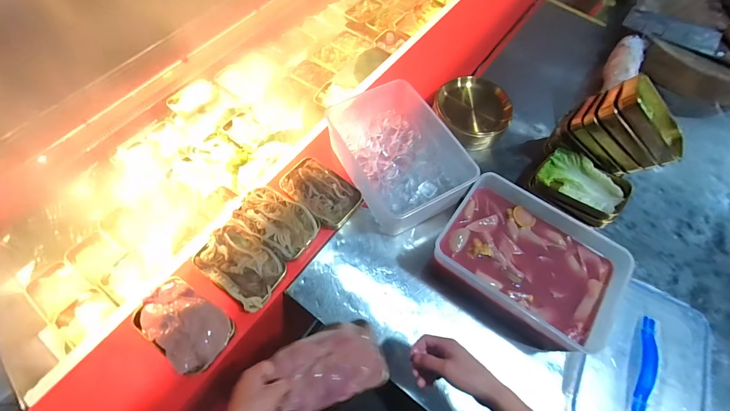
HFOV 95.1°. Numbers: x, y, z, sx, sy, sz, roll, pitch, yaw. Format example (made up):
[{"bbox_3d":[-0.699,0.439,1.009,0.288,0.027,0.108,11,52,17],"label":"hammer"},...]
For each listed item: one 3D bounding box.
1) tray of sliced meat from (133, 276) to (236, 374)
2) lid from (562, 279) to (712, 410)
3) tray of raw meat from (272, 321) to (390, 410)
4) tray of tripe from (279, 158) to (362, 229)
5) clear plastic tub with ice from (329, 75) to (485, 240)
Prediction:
[{"bbox_3d":[-0.335,0.213,0.606,0.179,0.029,0.109,32,66,13],"label":"tray of sliced meat"},{"bbox_3d":[0.526,0.305,0.637,0.236,0.035,0.334,28,68,9],"label":"lid"},{"bbox_3d":[-0.056,0.260,0.542,0.166,0.026,0.109,-17,65,-11],"label":"tray of raw meat"},{"bbox_3d":[-0.103,-0.034,0.751,0.172,0.040,0.106,38,67,16],"label":"tray of tripe"},{"bbox_3d":[0.078,-0.128,0.769,0.223,0.119,0.329,-24,66,-14],"label":"clear plastic tub with ice"}]

